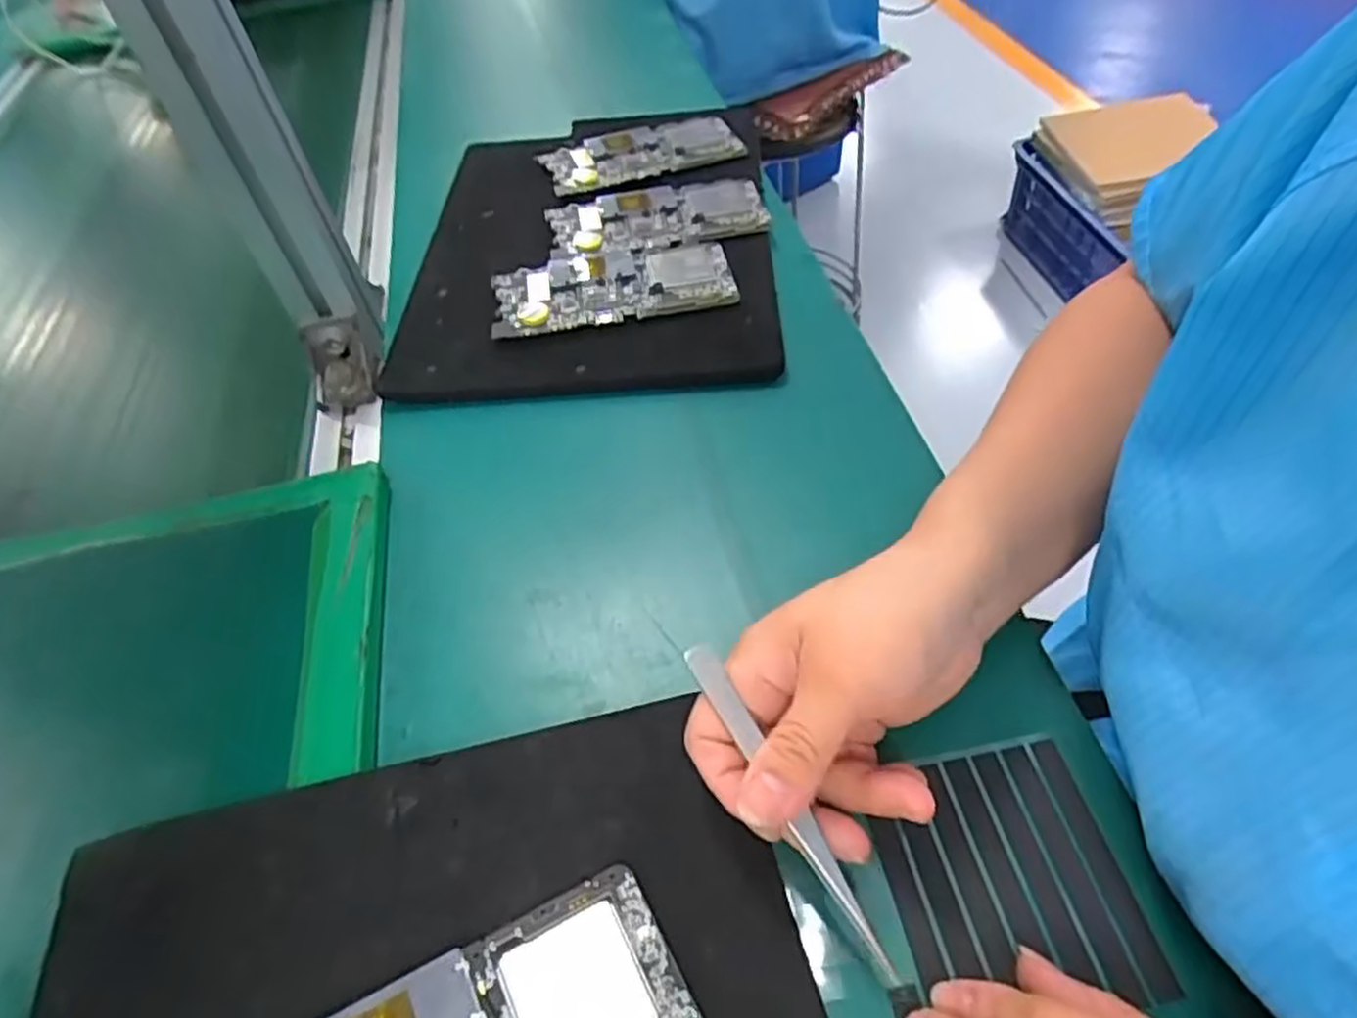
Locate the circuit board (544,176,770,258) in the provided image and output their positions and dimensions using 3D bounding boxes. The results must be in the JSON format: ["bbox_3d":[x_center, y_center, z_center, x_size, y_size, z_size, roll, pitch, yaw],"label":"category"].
[{"bbox_3d":[-0.016,-0.222,0.583,0.162,0.015,0.081,-10,50,-1],"label":"circuit board"}]

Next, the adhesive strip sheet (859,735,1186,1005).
[{"bbox_3d":[0.120,0.135,0.287,0.082,0.006,0.089,-11,51,-2],"label":"adhesive strip sheet"}]

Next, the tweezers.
[{"bbox_3d":[0.037,0.102,0.269,0.010,0.004,0.124,-25,70,-18],"label":"tweezers"}]

